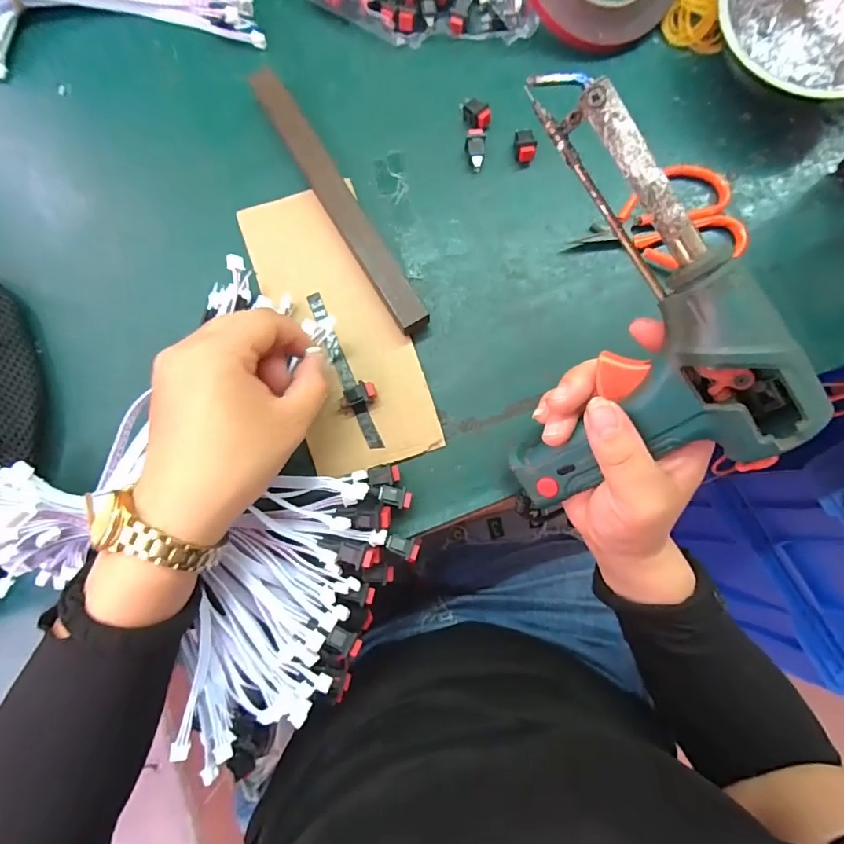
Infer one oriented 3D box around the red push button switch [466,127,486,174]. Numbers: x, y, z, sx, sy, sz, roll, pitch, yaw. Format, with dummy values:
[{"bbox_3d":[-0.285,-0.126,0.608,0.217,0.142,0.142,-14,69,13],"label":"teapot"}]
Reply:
[{"bbox_3d":[0.037,-0.190,0.327,0.014,0.009,0.028,-4,103,0],"label":"red push button switch"}]

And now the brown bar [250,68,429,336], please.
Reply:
[{"bbox_3d":[-0.058,-0.151,0.317,0.020,0.018,0.213,-30,82,-4],"label":"brown bar"}]

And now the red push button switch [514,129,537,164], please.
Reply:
[{"bbox_3d":[0.072,-0.191,0.328,0.014,0.010,0.021,-5,81,-1],"label":"red push button switch"}]

